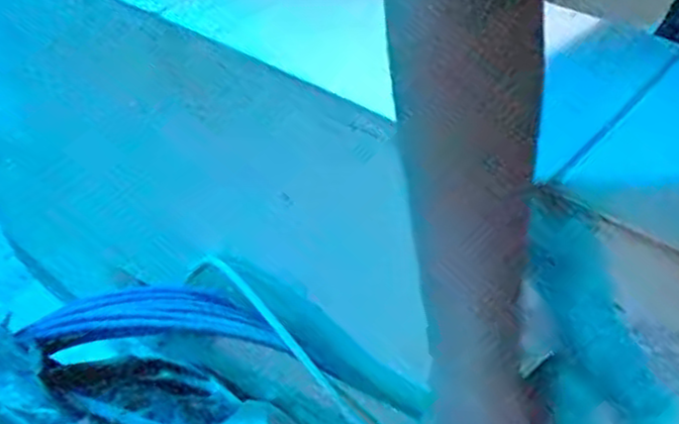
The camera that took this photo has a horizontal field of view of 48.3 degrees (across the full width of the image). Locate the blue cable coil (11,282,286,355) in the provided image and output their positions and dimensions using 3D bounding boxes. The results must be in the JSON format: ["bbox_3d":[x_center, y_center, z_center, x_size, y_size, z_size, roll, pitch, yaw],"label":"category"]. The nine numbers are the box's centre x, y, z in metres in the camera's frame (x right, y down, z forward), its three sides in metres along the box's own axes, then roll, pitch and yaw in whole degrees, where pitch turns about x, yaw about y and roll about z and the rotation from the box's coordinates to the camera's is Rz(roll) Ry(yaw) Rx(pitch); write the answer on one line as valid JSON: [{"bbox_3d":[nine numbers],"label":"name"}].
[{"bbox_3d":[-0.150,0.089,0.621,0.199,0.028,0.058,1,40,-15],"label":"blue cable coil"}]

